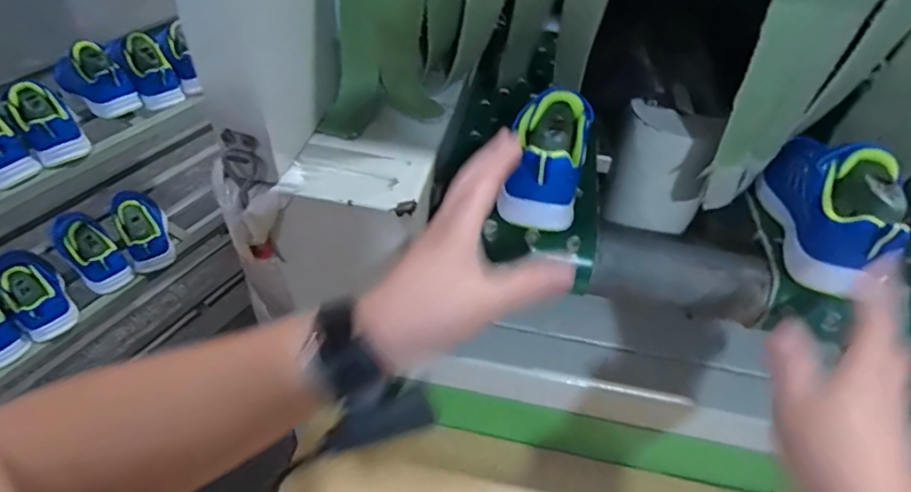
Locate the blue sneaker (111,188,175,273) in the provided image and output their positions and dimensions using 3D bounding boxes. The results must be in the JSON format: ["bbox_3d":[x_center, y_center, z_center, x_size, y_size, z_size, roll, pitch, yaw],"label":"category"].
[{"bbox_3d":[-0.540,-0.041,0.901,0.077,0.095,0.161,-24,53,-25],"label":"blue sneaker"}]

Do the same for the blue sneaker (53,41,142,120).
[{"bbox_3d":[-0.552,-0.259,0.788,0.159,0.081,0.067,35,53,25],"label":"blue sneaker"}]

